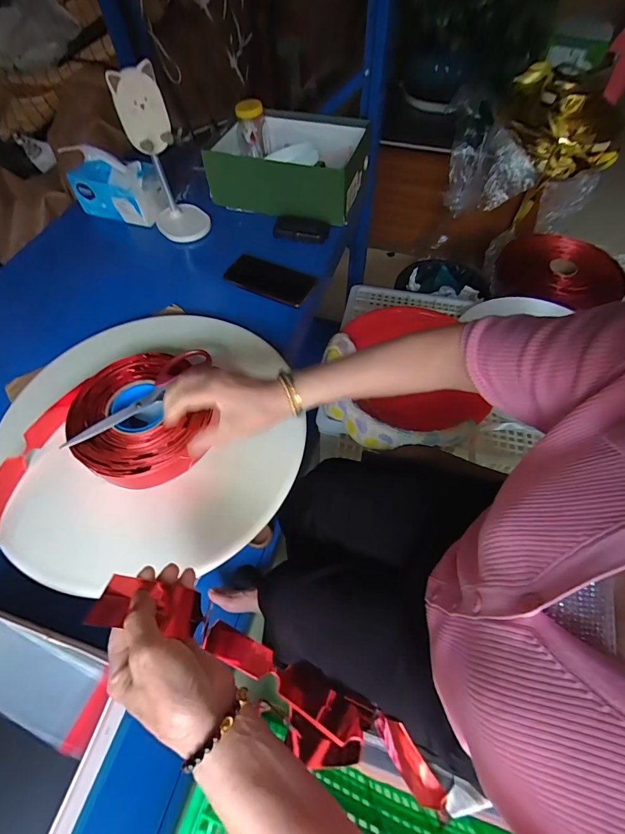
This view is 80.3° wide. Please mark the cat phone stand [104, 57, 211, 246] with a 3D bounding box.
[{"bbox_3d":[-0.278,-0.479,0.691,0.101,0.254,0.092,-16,60,-8],"label":"cat phone stand"}]

